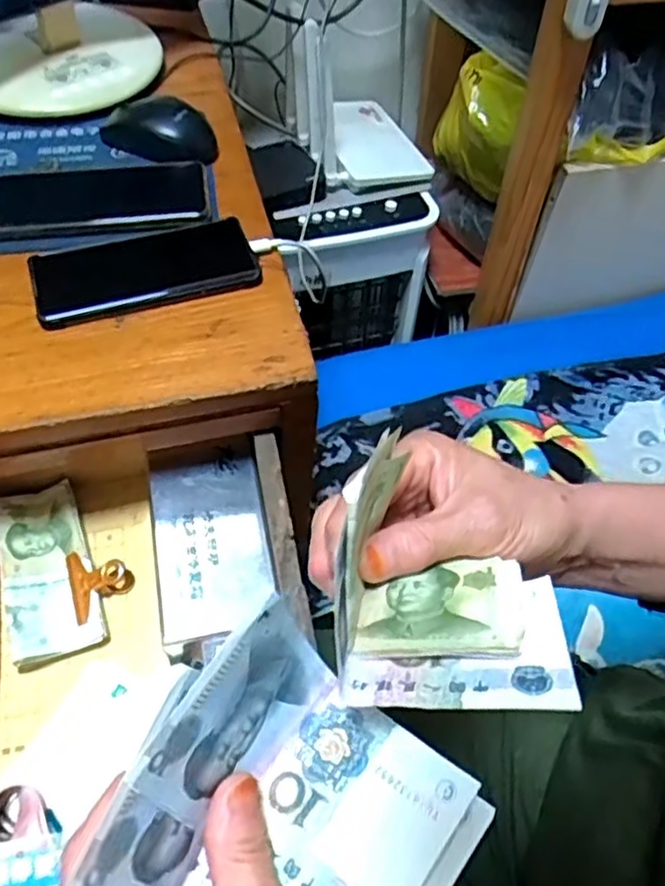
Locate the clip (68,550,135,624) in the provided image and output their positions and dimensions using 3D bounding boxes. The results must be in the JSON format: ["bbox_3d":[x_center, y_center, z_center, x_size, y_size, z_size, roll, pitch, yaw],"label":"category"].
[{"bbox_3d":[-0.176,0.106,0.530,0.043,0.025,0.054,-15,55,-14],"label":"clip"}]

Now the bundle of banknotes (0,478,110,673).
[{"bbox_3d":[-0.217,0.096,0.529,0.063,0.027,0.135,-16,55,-14],"label":"bundle of banknotes"}]

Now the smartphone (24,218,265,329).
[{"bbox_3d":[-0.141,-0.131,0.521,0.158,0.016,0.070,-15,55,-14],"label":"smartphone"}]

